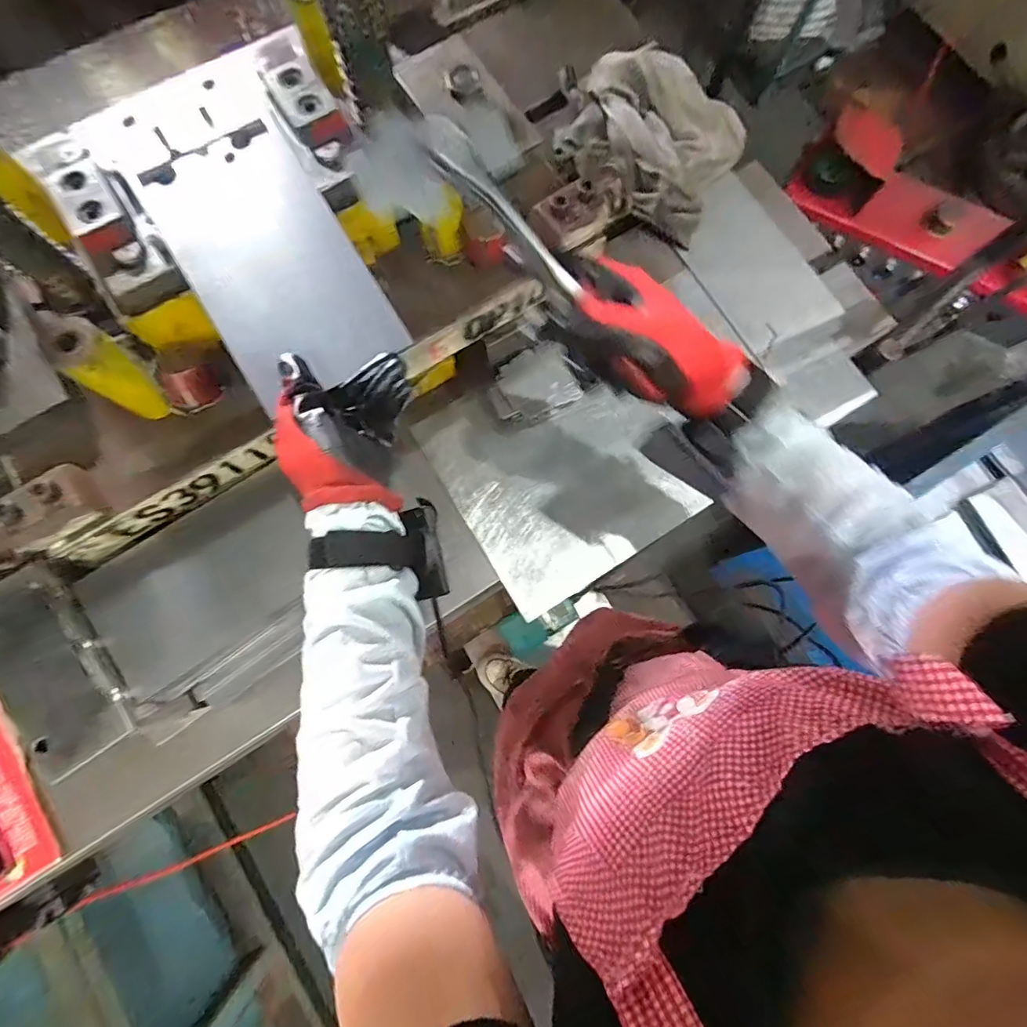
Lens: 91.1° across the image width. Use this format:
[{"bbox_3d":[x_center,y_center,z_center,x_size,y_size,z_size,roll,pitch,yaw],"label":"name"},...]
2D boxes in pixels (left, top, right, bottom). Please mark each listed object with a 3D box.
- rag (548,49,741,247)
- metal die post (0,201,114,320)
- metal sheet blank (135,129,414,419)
[{"bbox_3d":[0.175,-0.475,0.622,0.231,0.063,0.184,39,80,7],"label":"rag"},{"bbox_3d":[-0.356,-0.193,0.355,0.042,0.133,0.037,42,81,7],"label":"metal die post"},{"bbox_3d":[-0.185,-0.192,0.389,0.119,0.008,0.207,-31,86,-9],"label":"metal sheet blank"}]

